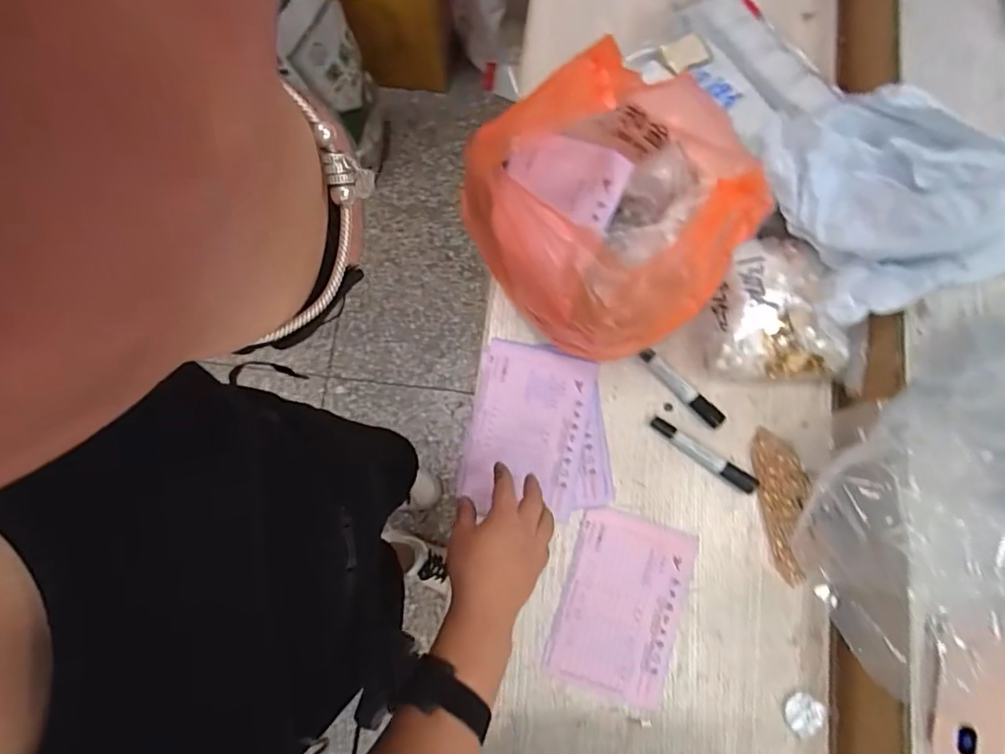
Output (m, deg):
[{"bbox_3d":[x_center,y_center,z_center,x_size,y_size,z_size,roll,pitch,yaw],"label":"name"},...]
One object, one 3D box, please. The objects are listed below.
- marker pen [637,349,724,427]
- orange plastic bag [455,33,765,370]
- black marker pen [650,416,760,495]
[{"bbox_3d":[0.216,0.013,0.647,0.125,0.023,0.018,43,82,8],"label":"marker pen"},{"bbox_3d":[0.123,-0.162,0.554,0.242,0.256,0.234,-31,80,-5],"label":"orange plastic bag"},{"bbox_3d":[0.236,0.092,0.633,0.140,0.015,0.020,33,81,7],"label":"black marker pen"}]

